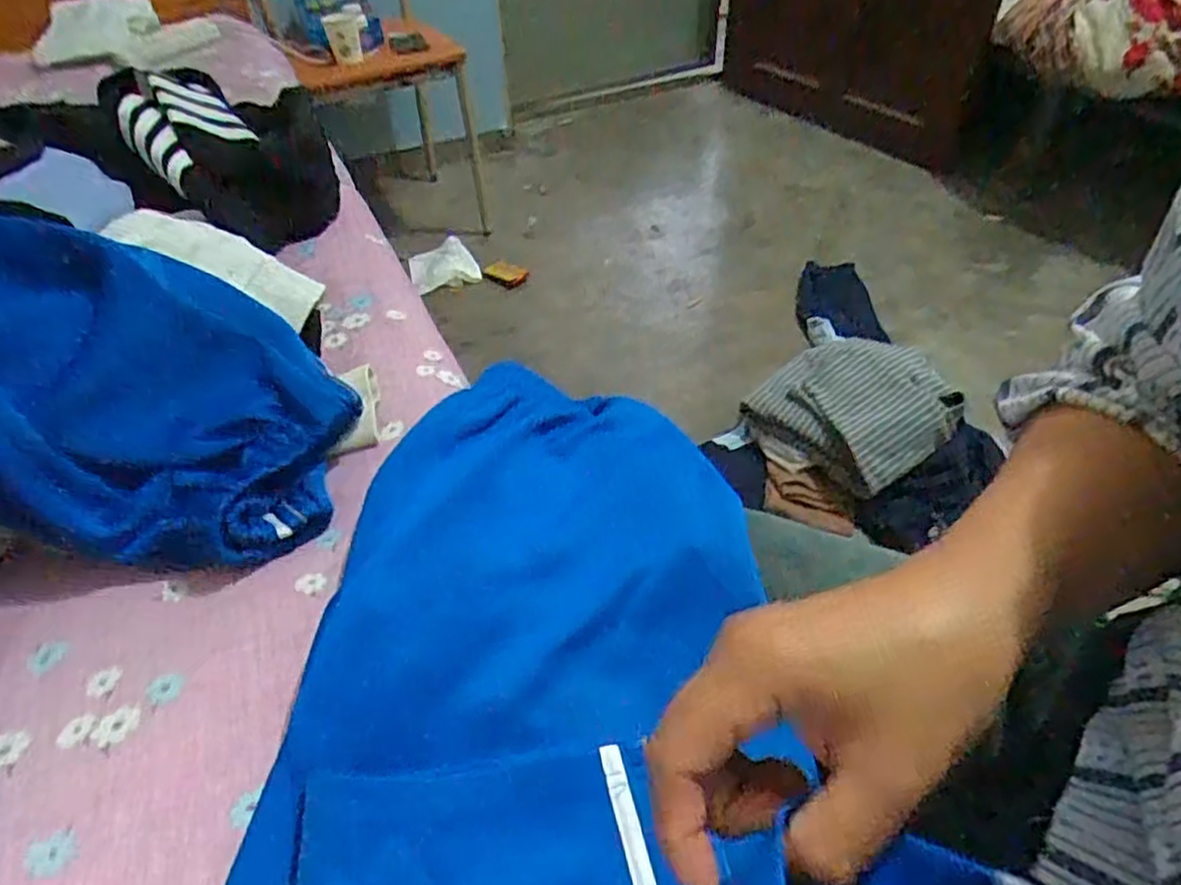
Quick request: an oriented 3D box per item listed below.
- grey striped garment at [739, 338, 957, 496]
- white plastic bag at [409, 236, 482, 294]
[{"bbox_3d":[0.450,-0.064,1.232,0.291,0.095,0.286,-1,45,1],"label":"grey striped garment"},{"bbox_3d":[-0.348,-0.423,1.712,0.180,0.028,0.124,-20,89,-30],"label":"white plastic bag"}]

